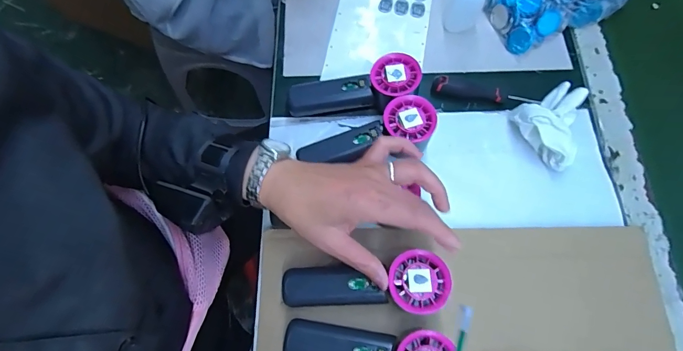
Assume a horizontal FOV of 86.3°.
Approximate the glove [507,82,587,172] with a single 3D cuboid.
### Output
[{"bbox_3d":[0.257,-0.063,0.425,0.092,0.052,0.084,-33,73,-11],"label":"glove"}]

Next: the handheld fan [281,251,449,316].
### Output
[{"bbox_3d":[0.022,0.110,0.357,0.153,0.054,0.051,-4,69,-1],"label":"handheld fan"}]

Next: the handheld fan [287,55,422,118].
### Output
[{"bbox_3d":[0.015,-0.099,0.434,0.158,0.038,0.053,-13,69,12],"label":"handheld fan"}]

